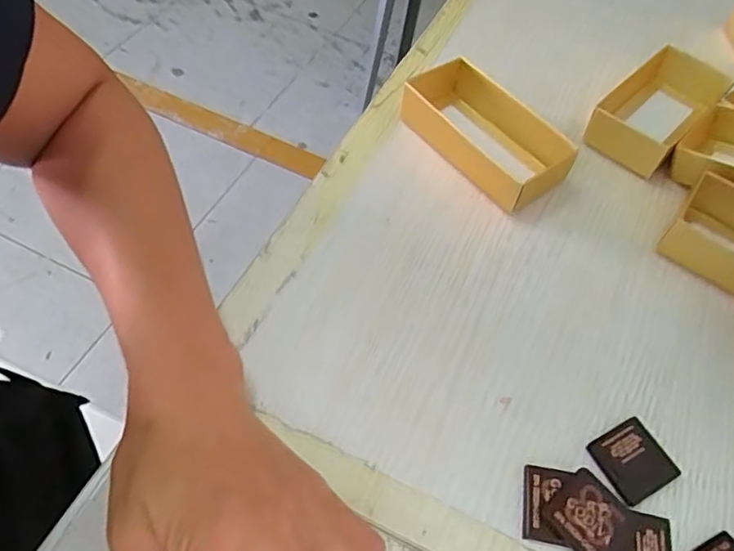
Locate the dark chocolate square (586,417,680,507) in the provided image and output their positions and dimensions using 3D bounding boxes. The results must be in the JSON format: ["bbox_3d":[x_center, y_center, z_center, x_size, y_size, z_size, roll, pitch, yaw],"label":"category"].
[{"bbox_3d":[0.133,0.092,0.302,0.035,0.007,0.034,-22,60,-20],"label":"dark chocolate square"}]

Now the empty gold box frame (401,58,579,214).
[{"bbox_3d":[0.083,-0.098,0.412,0.061,0.034,0.121,-33,64,-25],"label":"empty gold box frame"}]

